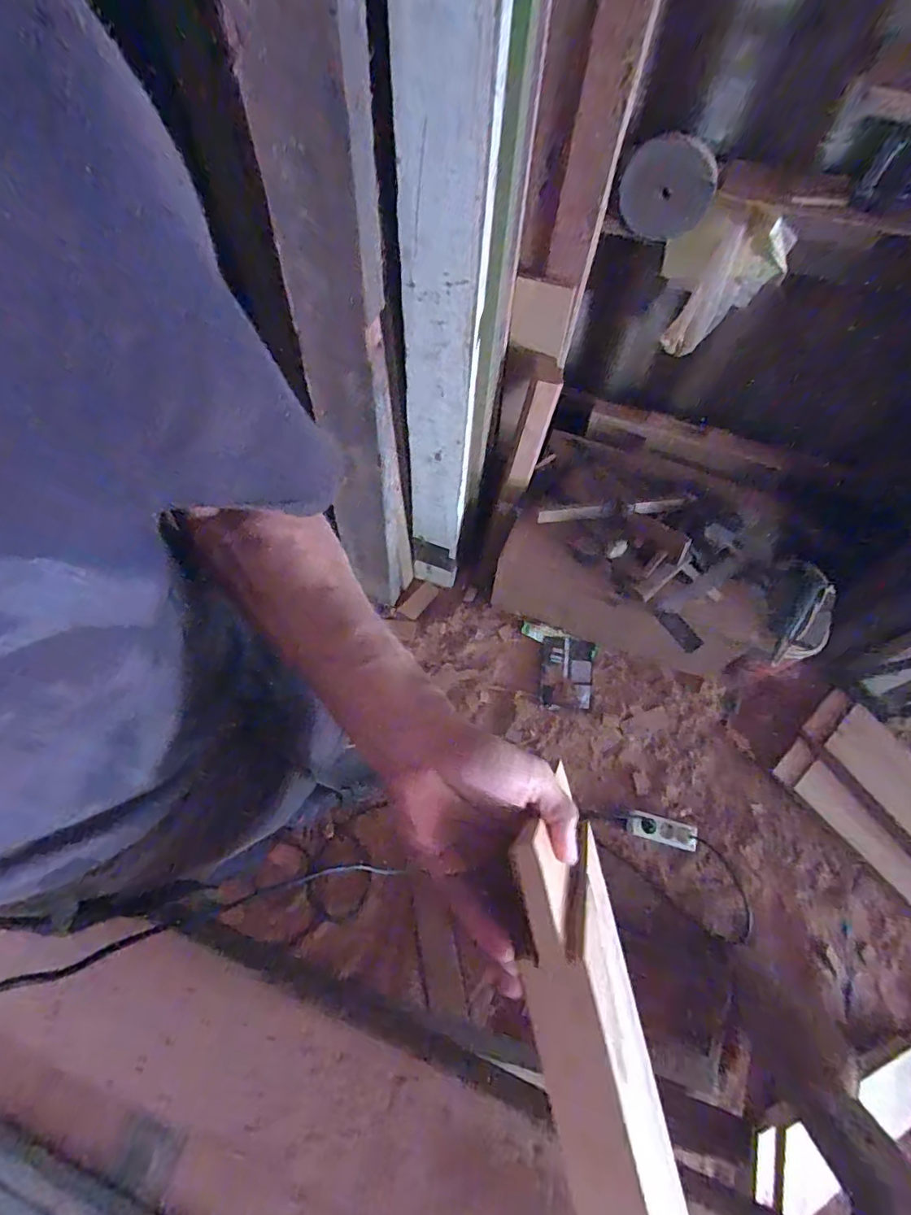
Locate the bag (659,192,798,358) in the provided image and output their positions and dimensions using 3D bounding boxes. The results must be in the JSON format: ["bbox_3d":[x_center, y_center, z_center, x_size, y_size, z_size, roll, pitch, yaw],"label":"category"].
[{"bbox_3d":[0.451,-0.575,0.936,0.184,0.289,0.073,31,76,8],"label":"bag"}]

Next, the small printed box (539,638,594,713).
[{"bbox_3d":[0.292,0.174,1.376,0.129,0.017,0.184,4,87,15],"label":"small printed box"}]

